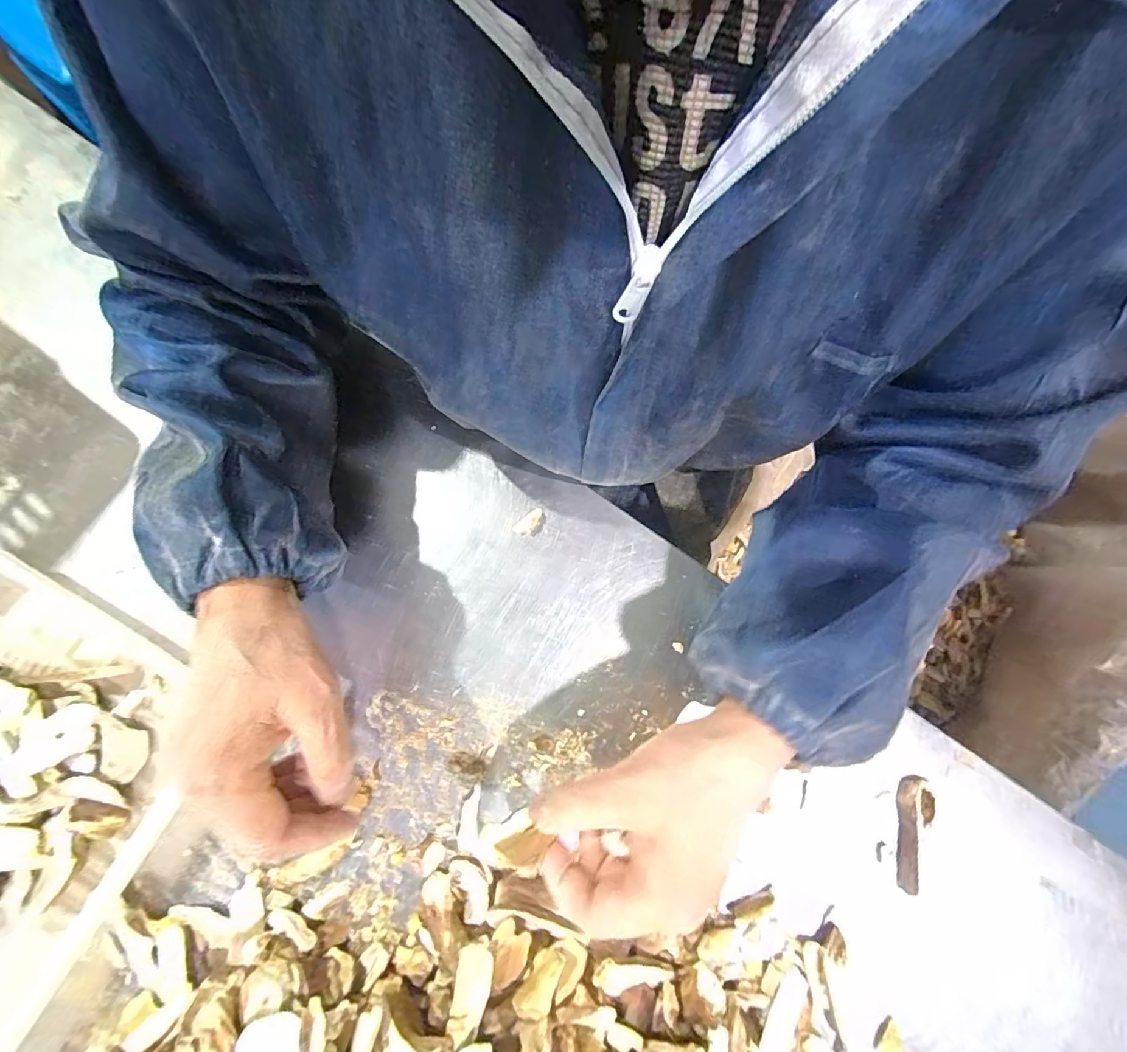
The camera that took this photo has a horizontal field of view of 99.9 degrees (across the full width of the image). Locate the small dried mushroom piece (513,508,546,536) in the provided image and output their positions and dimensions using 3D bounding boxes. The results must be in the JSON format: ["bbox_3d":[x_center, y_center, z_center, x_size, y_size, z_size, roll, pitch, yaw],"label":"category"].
[{"bbox_3d":[-0.023,-0.001,0.335,0.023,0.007,0.015,-36,78,-10],"label":"small dried mushroom piece"}]

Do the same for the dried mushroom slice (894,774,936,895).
[{"bbox_3d":[0.216,0.189,0.291,0.022,0.008,0.064,16,75,3],"label":"dried mushroom slice"}]

